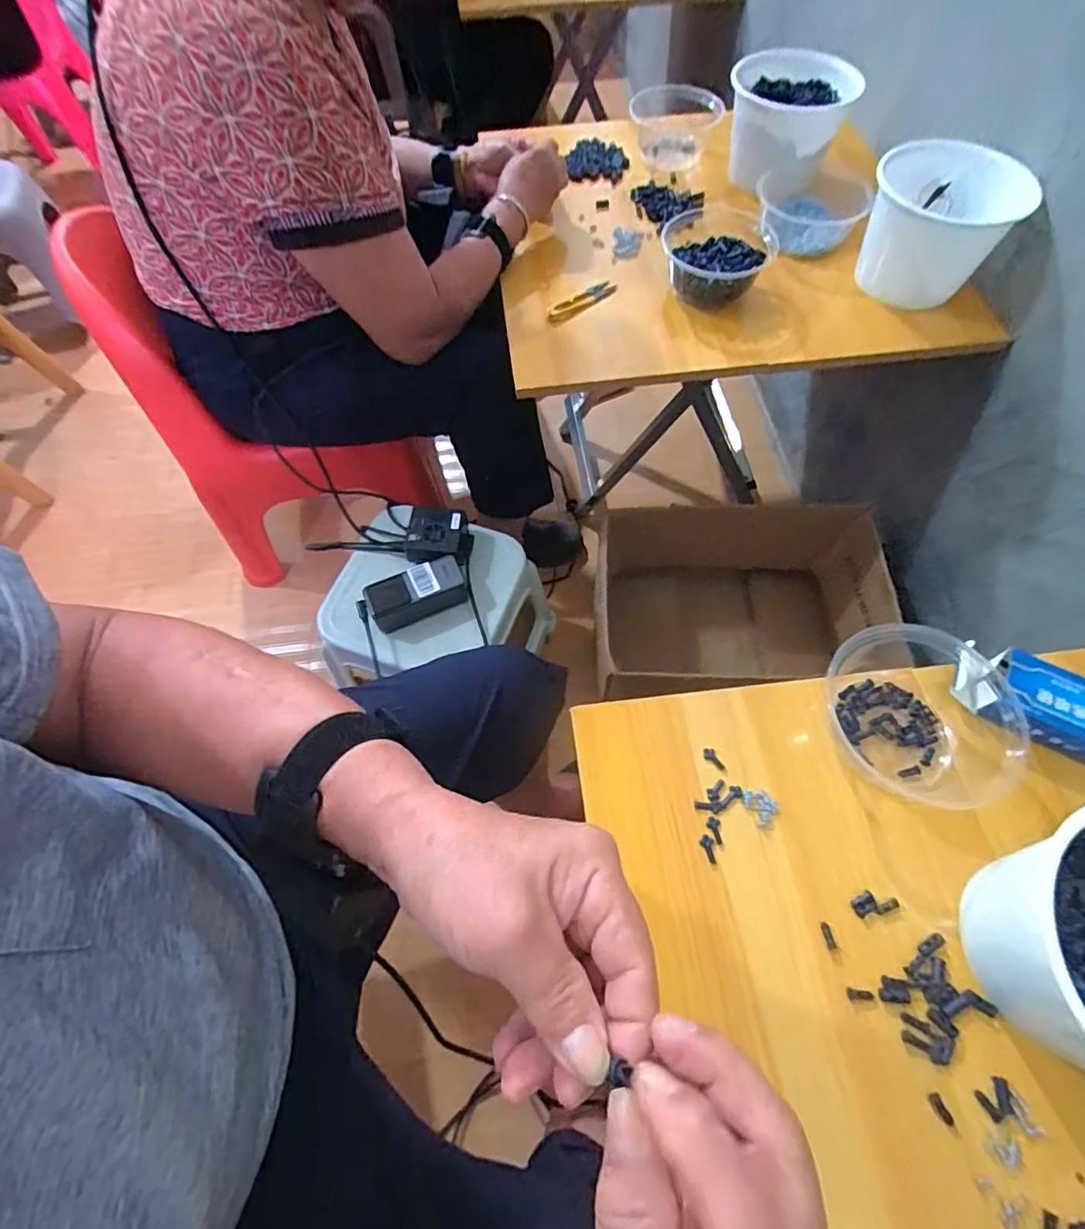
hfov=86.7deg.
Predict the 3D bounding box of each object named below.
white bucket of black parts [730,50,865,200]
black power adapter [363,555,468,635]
[{"bbox_3d":[0.342,-0.660,0.786,0.137,0.108,0.146,-16,65,-6],"label":"white bucket of black parts"},{"bbox_3d":[-0.170,-0.028,0.776,0.127,0.043,0.060,-22,65,-8],"label":"black power adapter"}]

